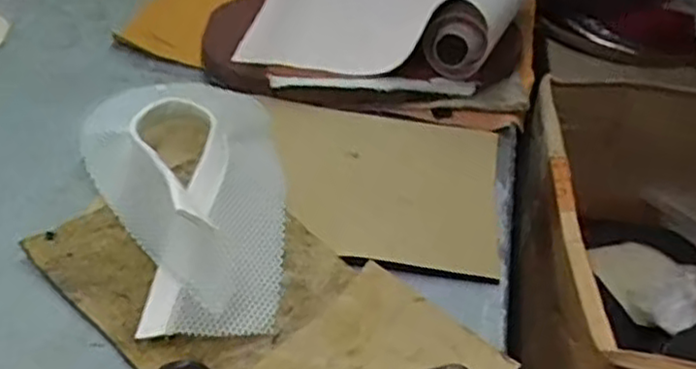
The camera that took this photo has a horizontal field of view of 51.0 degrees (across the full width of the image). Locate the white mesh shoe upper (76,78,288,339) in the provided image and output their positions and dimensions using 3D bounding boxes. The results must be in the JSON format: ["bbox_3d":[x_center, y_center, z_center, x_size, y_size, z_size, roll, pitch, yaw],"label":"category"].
[{"bbox_3d":[-0.122,-0.026,0.544,0.145,0.065,0.304,-8,42,-14],"label":"white mesh shoe upper"}]

